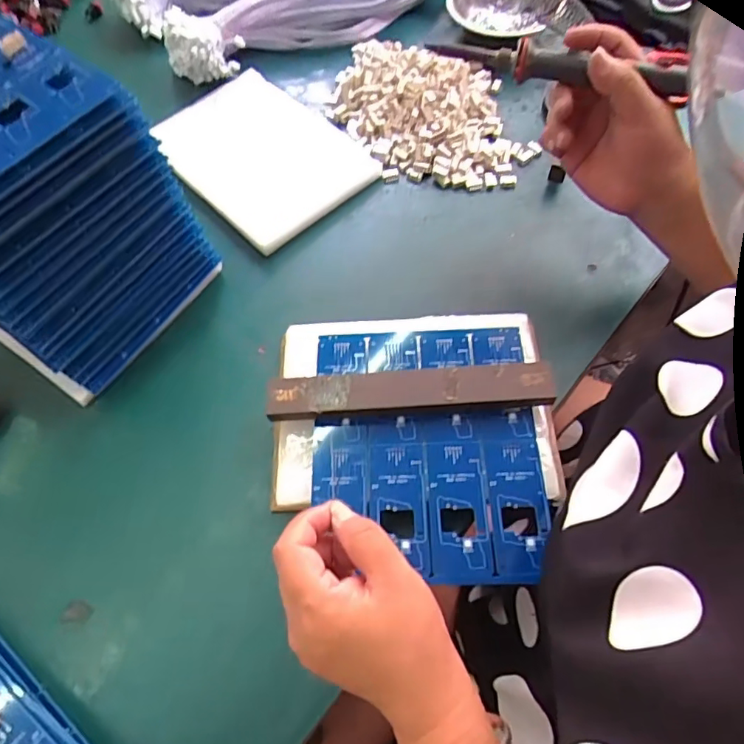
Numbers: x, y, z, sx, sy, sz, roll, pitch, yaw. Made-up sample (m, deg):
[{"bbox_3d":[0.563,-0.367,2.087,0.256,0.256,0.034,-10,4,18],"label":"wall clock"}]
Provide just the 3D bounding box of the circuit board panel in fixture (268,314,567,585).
[{"bbox_3d":[0.028,0.044,0.393,0.203,0.032,0.200,-2,63,2],"label":"circuit board panel in fixture"}]

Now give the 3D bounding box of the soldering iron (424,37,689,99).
[{"bbox_3d":[0.124,-0.206,0.360,0.170,0.025,0.018,11,64,7],"label":"soldering iron"}]

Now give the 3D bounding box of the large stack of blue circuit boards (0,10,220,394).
[{"bbox_3d":[-0.272,-0.132,0.433,0.203,0.189,0.160,32,69,18],"label":"large stack of blue circuit boards"}]

